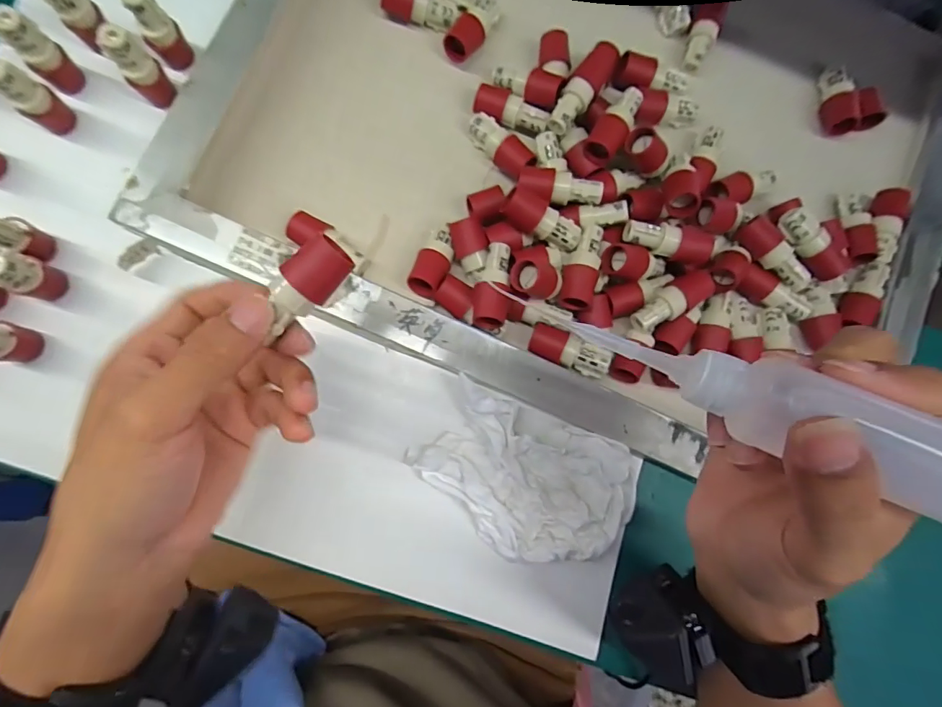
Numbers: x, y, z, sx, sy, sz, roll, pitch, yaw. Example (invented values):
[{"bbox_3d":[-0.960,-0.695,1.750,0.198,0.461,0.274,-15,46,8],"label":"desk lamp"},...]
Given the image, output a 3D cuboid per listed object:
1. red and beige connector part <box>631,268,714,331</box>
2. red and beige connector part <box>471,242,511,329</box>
[{"bbox_3d":[0.131,-0.034,0.302,0.057,0.020,0.021,-31,86,-9],"label":"red and beige connector part"},{"bbox_3d":[0.013,-0.042,0.289,0.020,0.021,0.055,10,81,-4],"label":"red and beige connector part"}]

